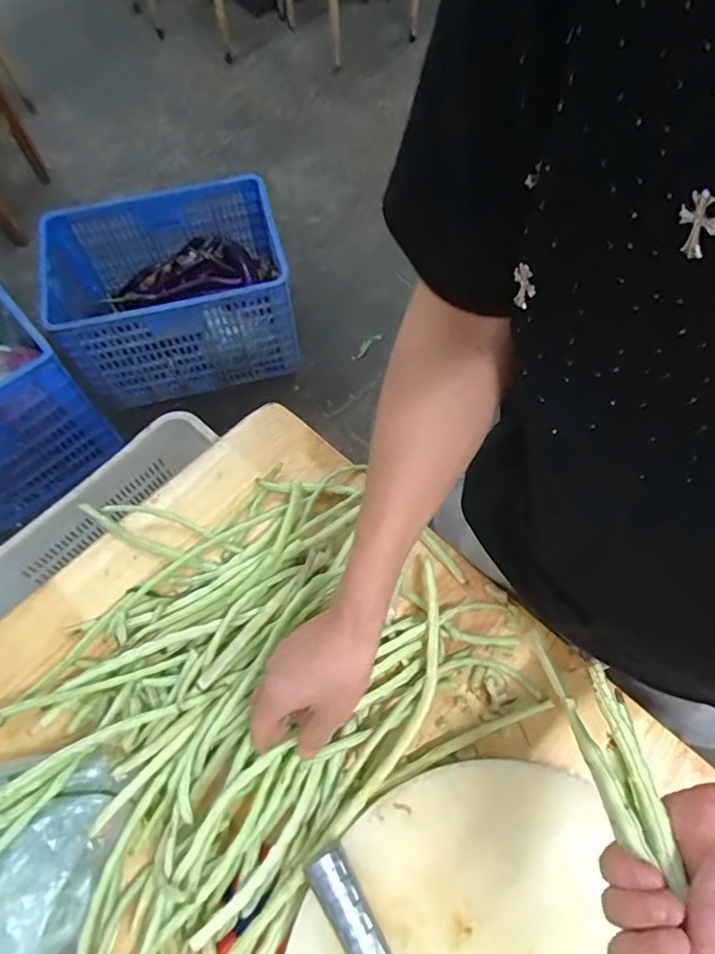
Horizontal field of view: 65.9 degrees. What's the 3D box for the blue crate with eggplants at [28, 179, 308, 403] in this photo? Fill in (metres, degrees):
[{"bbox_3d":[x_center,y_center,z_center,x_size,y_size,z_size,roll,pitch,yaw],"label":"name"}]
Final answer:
[{"bbox_3d":[-0.512,-0.512,1.549,0.599,0.346,0.456,-14,64,-5],"label":"blue crate with eggplants"}]

